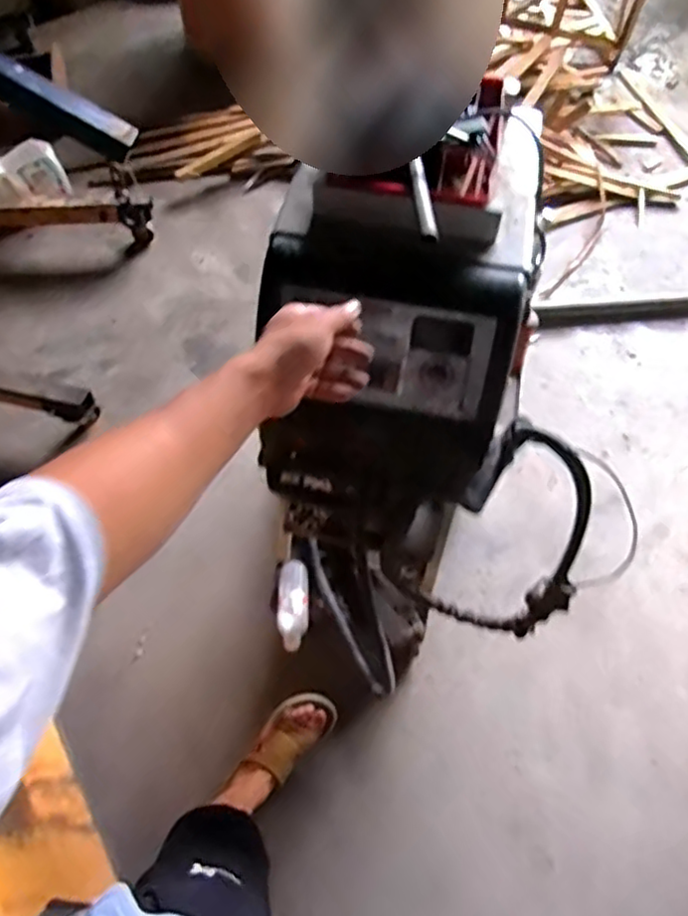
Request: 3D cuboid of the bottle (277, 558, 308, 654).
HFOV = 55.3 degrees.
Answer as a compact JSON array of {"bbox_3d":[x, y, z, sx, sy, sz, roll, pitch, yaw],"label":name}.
[{"bbox_3d":[-0.107,0.304,1.362,0.066,0.056,0.214,-2,44,-3],"label":"bottle"}]

